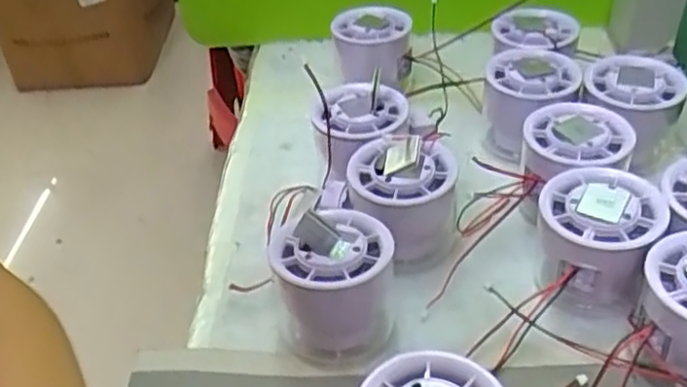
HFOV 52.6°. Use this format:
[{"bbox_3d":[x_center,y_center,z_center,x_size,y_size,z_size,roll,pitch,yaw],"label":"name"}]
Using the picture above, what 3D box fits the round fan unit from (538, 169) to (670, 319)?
[{"bbox_3d":[0.124,0.026,0.344,0.054,0.053,0.052,-4,38,3],"label":"round fan unit"}]

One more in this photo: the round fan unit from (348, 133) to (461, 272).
[{"bbox_3d":[0.033,0.004,0.379,0.057,0.062,0.056,-4,38,3],"label":"round fan unit"}]

